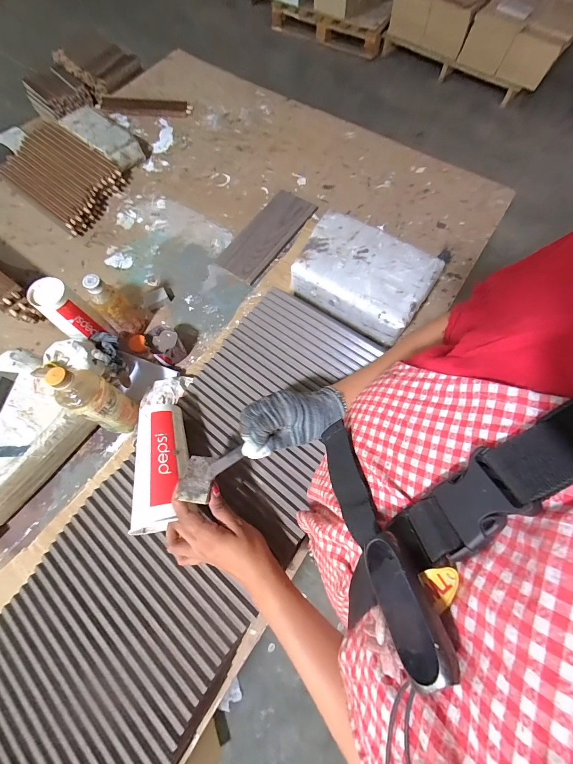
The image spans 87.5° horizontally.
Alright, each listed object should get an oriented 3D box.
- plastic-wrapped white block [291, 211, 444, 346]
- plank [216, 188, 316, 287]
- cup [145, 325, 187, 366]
[{"bbox_3d":[0.162,-0.233,0.662,0.280,0.106,0.198,35,71,11],"label":"plastic-wrapped white block"},{"bbox_3d":[-0.050,-0.397,0.780,0.116,0.022,0.314,32,71,10],"label":"plank"},{"bbox_3d":[-0.262,-0.081,0.644,0.065,0.060,0.087,-35,74,-14],"label":"cup"}]

